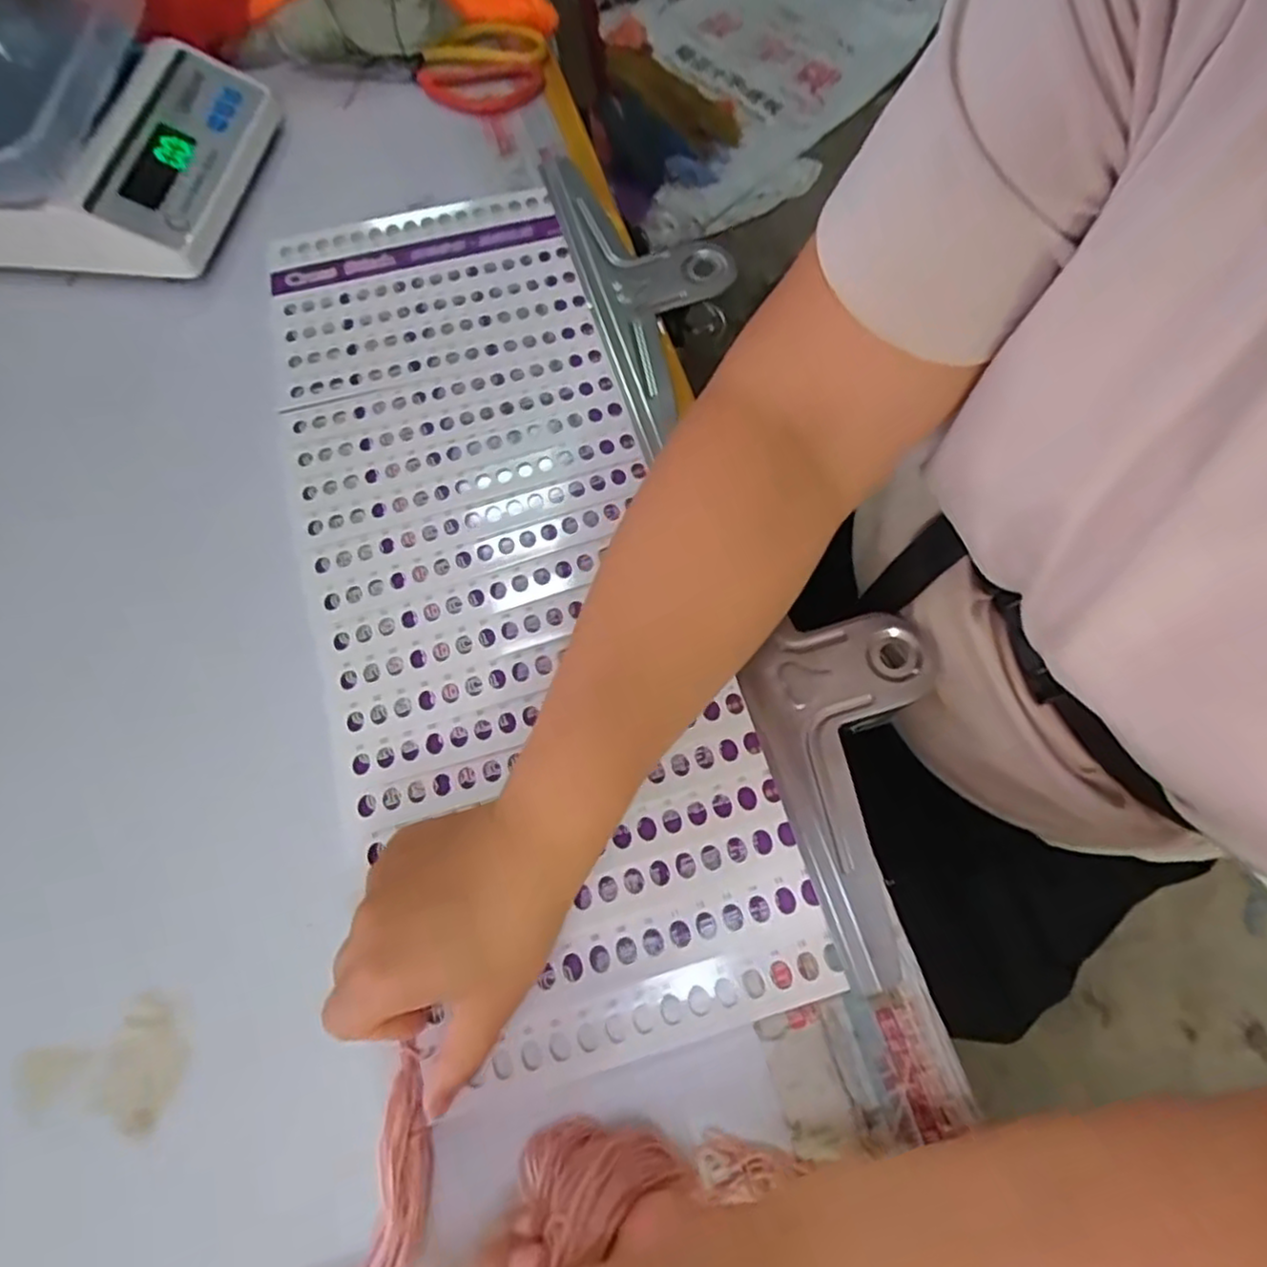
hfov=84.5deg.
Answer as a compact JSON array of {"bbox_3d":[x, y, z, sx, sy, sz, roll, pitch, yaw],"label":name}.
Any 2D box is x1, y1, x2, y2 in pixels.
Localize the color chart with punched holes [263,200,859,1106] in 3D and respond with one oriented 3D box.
[{"bbox_3d":[-0.083,-0.054,0.420,0.224,0.010,0.565,-22,70,-6],"label":"color chart with punched holes"}]

